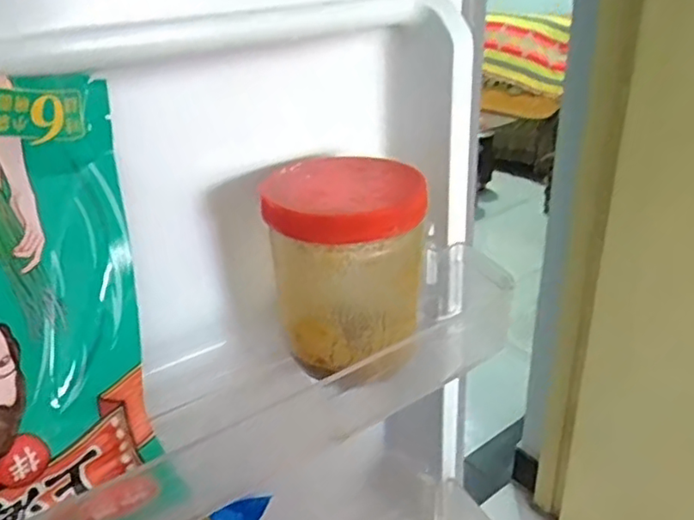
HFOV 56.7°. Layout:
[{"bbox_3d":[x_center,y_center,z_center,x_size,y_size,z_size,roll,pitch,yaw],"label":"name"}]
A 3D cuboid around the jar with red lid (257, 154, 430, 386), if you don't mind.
[{"bbox_3d":[-0.001,0.003,0.340,0.077,0.096,0.072,-1,26,0],"label":"jar with red lid"}]

